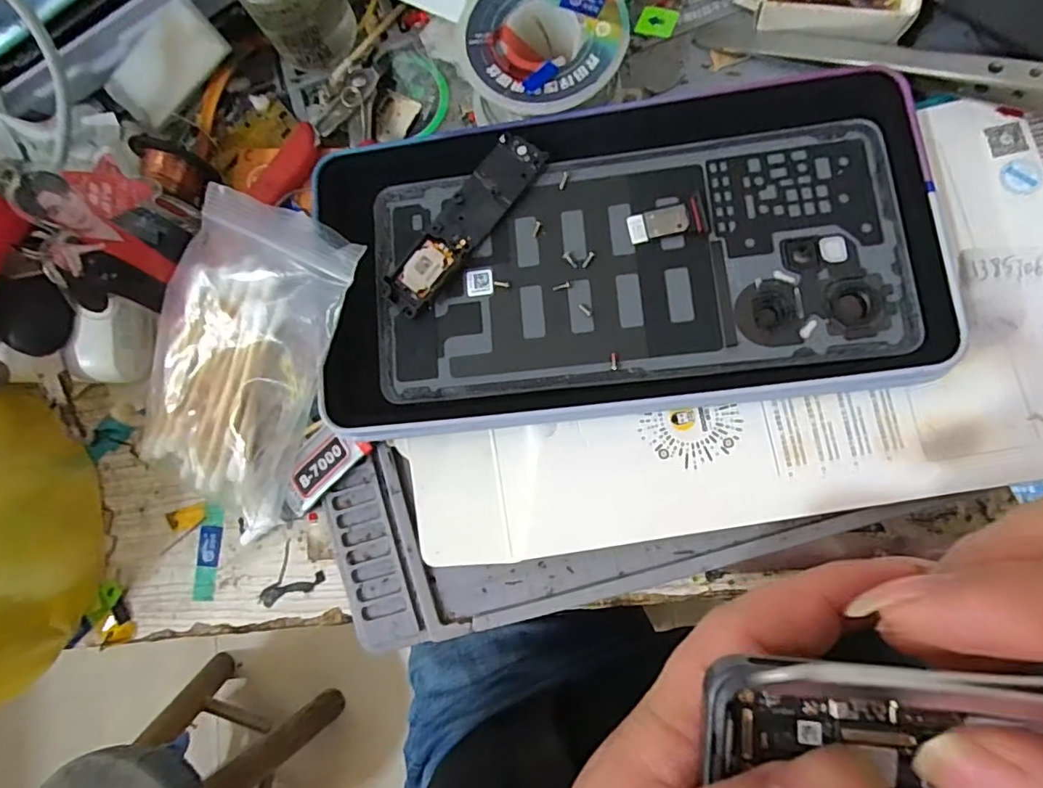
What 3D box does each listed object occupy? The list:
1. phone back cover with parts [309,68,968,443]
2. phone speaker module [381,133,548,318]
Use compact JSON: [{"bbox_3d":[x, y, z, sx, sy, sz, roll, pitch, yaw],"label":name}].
[{"bbox_3d":[0.028,-0.043,0.169,0.182,0.010,0.098,-6,81,7],"label":"phone back cover with parts"},{"bbox_3d":[-0.019,-0.055,0.178,0.017,0.006,0.067,39,89,12],"label":"phone speaker module"}]

